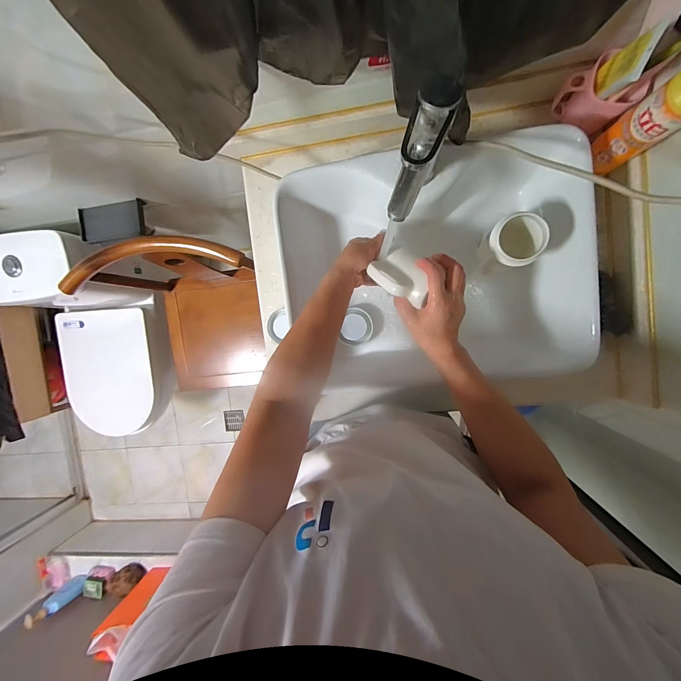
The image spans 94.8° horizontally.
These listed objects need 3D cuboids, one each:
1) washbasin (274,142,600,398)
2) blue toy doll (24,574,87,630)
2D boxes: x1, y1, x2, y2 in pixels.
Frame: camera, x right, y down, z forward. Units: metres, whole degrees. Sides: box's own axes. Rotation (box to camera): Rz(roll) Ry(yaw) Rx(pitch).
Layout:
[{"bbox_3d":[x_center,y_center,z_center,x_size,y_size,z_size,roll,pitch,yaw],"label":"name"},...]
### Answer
[{"bbox_3d":[0.147,-0.092,0.542,0.491,0.138,0.379,-1,95,7],"label":"washbasin"},{"bbox_3d":[-1.101,1.013,1.219,0.078,0.187,0.061,-33,90,36],"label":"blue toy doll"}]

